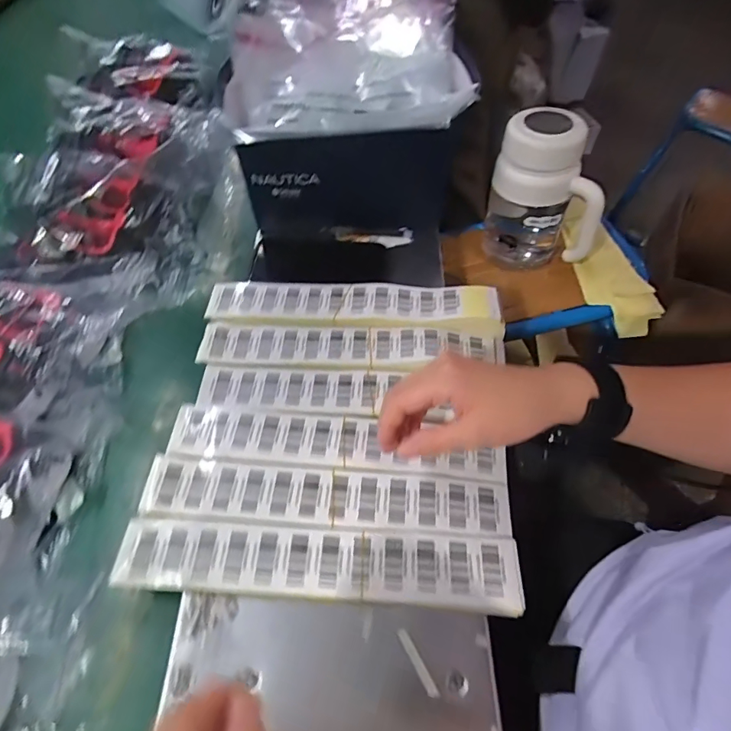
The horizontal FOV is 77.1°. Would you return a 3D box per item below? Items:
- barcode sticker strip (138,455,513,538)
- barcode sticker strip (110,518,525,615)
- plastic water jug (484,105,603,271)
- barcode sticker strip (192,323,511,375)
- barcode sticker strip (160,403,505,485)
[{"bbox_3d":[-0.038,0.116,0.408,0.320,0.009,0.051,3,54,5],"label":"barcode sticker strip"},{"bbox_3d":[-0.039,0.158,0.366,0.315,0.005,0.051,2,56,3],"label":"barcode sticker strip"},{"bbox_3d":[0.233,-0.221,0.602,0.137,0.192,0.094,11,54,9],"label":"plastic water jug"},{"bbox_3d":[-0.013,-0.020,0.502,0.329,0.017,0.056,1,54,2],"label":"barcode sticker strip"},{"bbox_3d":[-0.029,0.071,0.442,0.319,0.008,0.055,4,54,5],"label":"barcode sticker strip"}]

